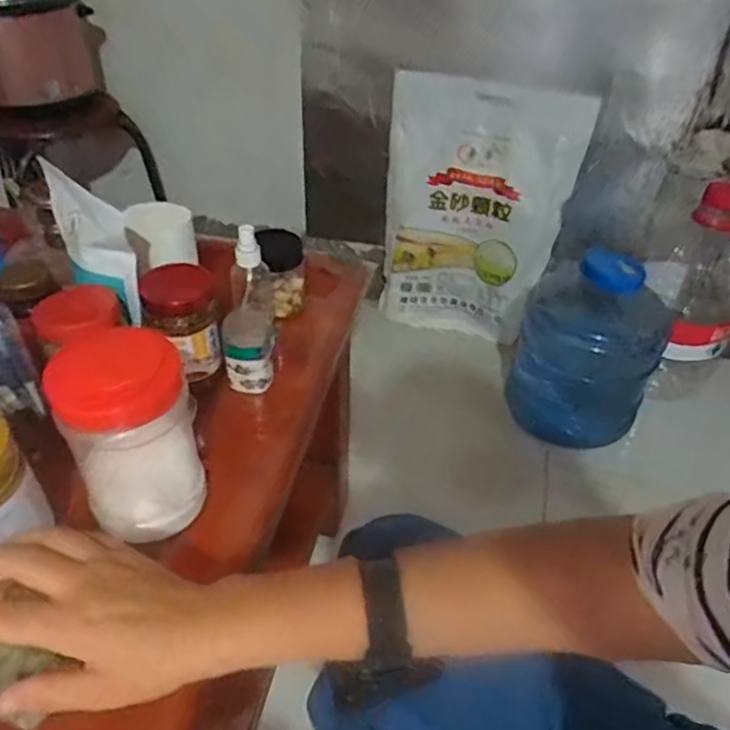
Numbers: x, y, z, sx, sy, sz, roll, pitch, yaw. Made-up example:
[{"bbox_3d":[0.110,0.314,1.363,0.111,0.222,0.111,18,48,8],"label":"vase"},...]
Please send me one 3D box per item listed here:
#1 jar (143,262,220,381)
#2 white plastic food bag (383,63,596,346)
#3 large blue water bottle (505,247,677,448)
[{"bbox_3d":[-0.165,-0.043,0.593,0.061,0.092,0.063,1,41,-1],"label":"jar"},{"bbox_3d":[0.220,-0.318,1.328,0.373,0.514,0.135,13,42,12],"label":"white plastic food bag"},{"bbox_3d":[0.424,-0.048,1.163,0.228,0.339,0.227,22,45,22],"label":"large blue water bottle"}]

